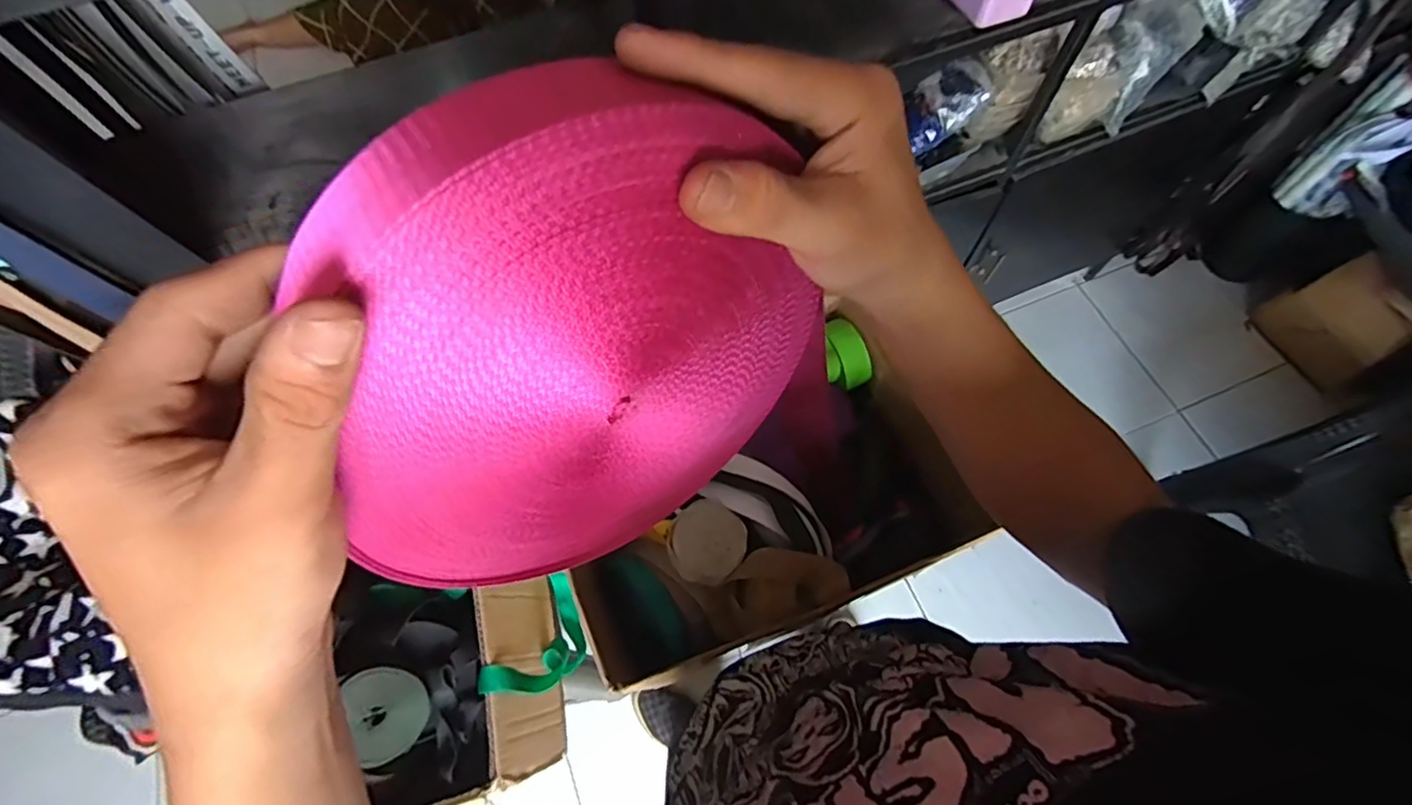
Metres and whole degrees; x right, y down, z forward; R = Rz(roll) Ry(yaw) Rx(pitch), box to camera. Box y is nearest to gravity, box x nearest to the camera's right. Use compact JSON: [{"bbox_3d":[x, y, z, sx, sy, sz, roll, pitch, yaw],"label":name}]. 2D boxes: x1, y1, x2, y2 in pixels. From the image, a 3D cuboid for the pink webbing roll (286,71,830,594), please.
[{"bbox_3d":[-0.034,-0.014,0.228,0.182,0.192,0.030,-16,48,-31],"label":"pink webbing roll"}]

